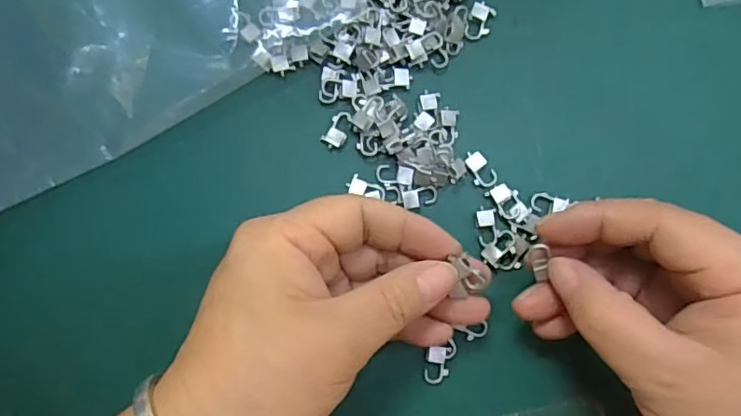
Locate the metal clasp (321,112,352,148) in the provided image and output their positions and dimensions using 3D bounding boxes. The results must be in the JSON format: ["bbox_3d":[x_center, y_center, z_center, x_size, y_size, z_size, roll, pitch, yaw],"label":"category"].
[{"bbox_3d":[-0.014,-0.035,0.258,0.010,0.004,0.017,31,87,1],"label":"metal clasp"}]

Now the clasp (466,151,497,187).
[{"bbox_3d":[0.049,-0.017,0.257,0.010,0.004,0.017,-36,88,-2],"label":"clasp"}]

